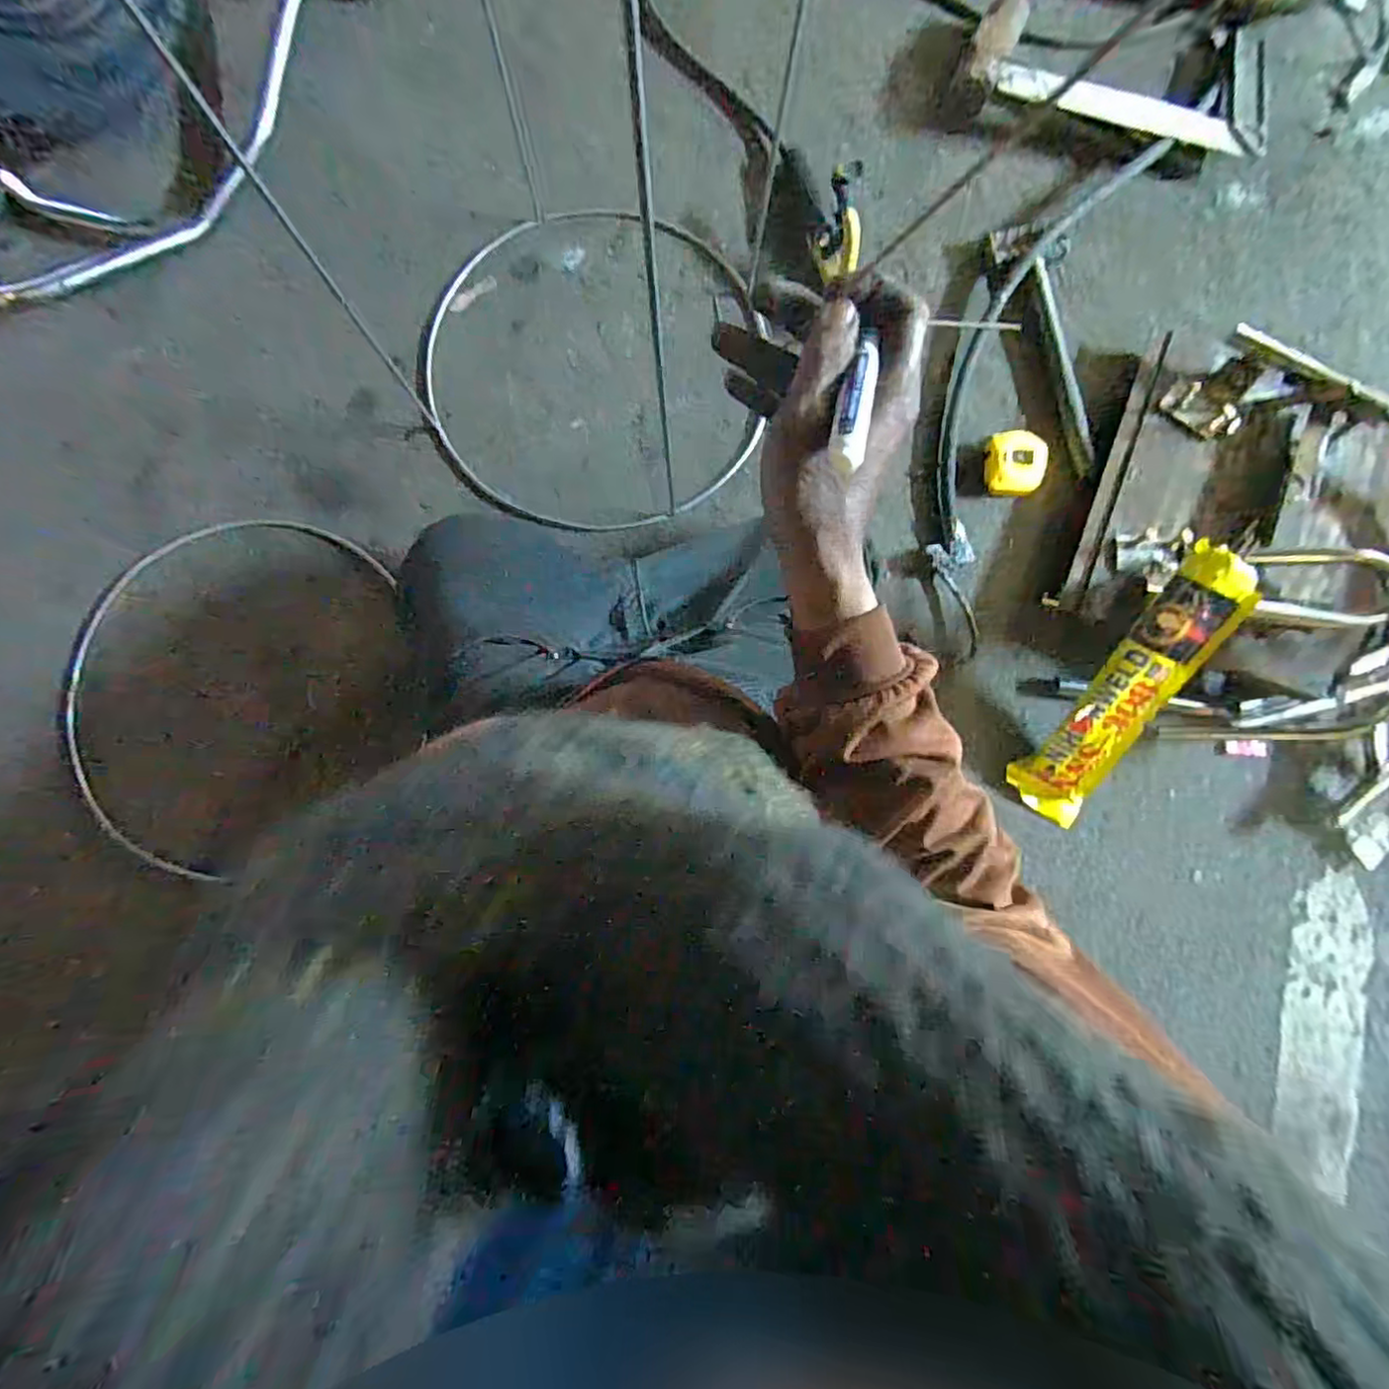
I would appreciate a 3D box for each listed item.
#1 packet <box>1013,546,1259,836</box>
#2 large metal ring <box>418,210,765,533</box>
[{"bbox_3d":[0.464,0.003,0.691,0.092,0.031,0.322,25,116,2],"label":"packet"},{"bbox_3d":[-0.130,-0.411,0.797,0.410,0.018,0.420,0,84,0],"label":"large metal ring"}]

